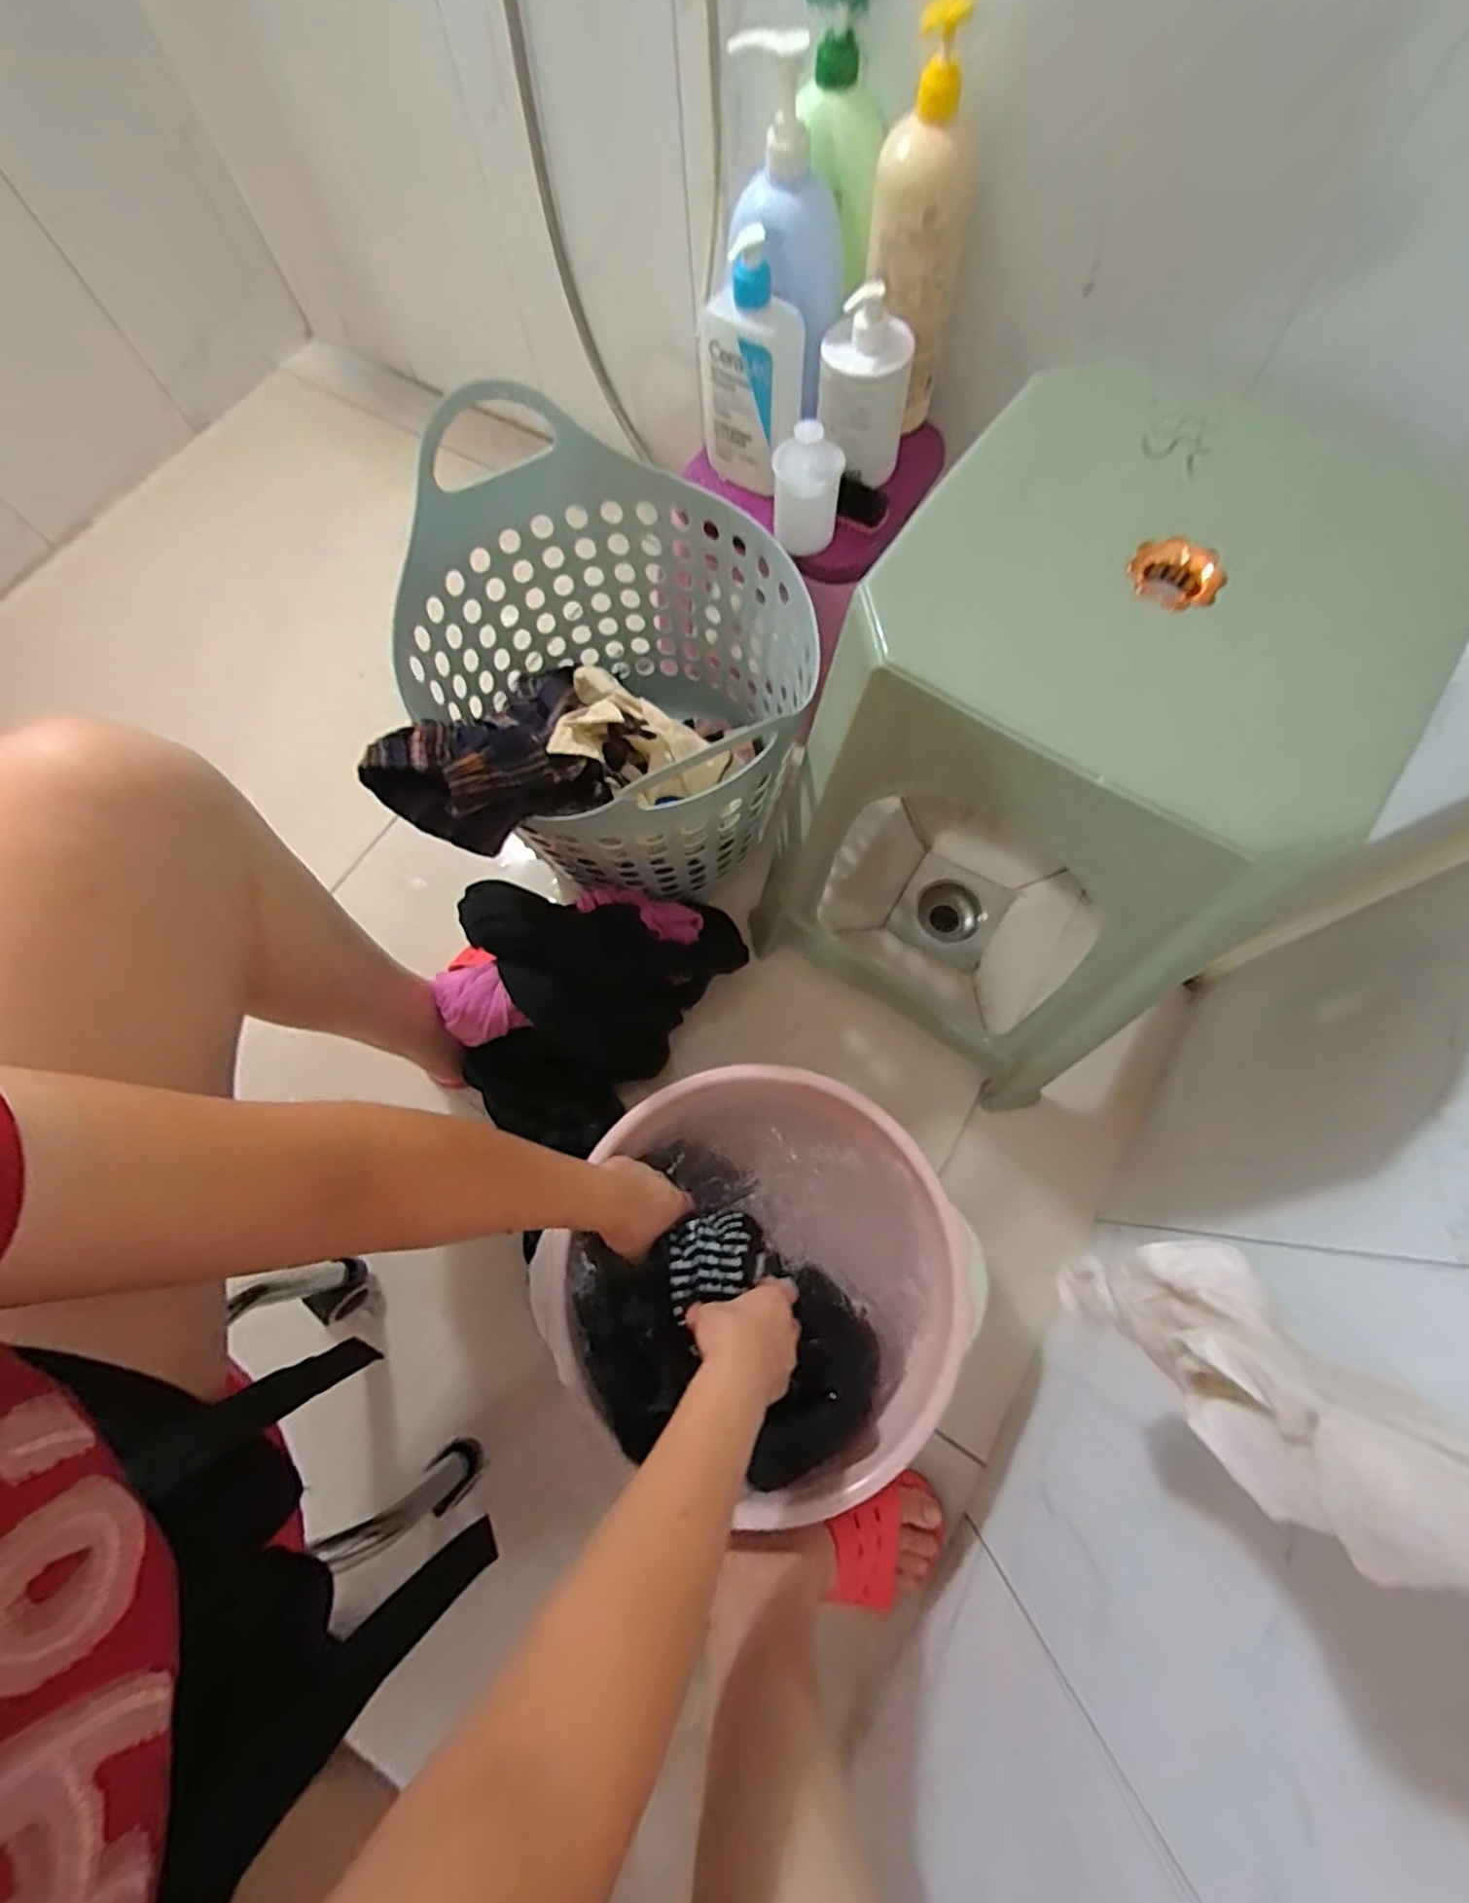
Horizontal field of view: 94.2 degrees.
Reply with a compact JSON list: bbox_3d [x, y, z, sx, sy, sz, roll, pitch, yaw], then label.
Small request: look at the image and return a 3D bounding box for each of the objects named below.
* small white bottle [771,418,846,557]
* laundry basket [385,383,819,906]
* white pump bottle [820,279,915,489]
[{"bbox_3d":[0.068,-0.437,0.644,0.061,0.097,0.049,-4,71,1],"label":"small white bottle"},{"bbox_3d":[-0.107,-0.261,0.714,0.346,0.320,0.413,-40,74,-11],"label":"laundry basket"},{"bbox_3d":[0.120,-0.524,0.643,0.086,0.141,0.072,11,72,6],"label":"white pump bottle"}]

